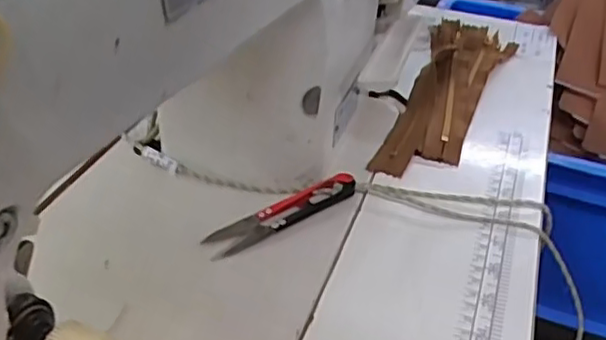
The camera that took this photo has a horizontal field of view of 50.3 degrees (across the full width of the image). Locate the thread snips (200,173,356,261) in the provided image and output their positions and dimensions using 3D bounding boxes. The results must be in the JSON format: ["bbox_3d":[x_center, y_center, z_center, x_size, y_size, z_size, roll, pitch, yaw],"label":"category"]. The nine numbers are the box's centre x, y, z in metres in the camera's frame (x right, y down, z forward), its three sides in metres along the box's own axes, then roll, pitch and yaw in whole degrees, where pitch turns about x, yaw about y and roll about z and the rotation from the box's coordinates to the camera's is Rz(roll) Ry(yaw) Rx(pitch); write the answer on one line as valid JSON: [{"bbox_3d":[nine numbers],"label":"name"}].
[{"bbox_3d":[-0.013,0.024,0.396,0.102,0.013,0.026,-23,44,-31],"label":"thread snips"}]

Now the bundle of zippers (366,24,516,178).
[{"bbox_3d":[0.123,-0.068,0.531,0.072,0.024,0.244,15,38,14],"label":"bundle of zippers"}]

